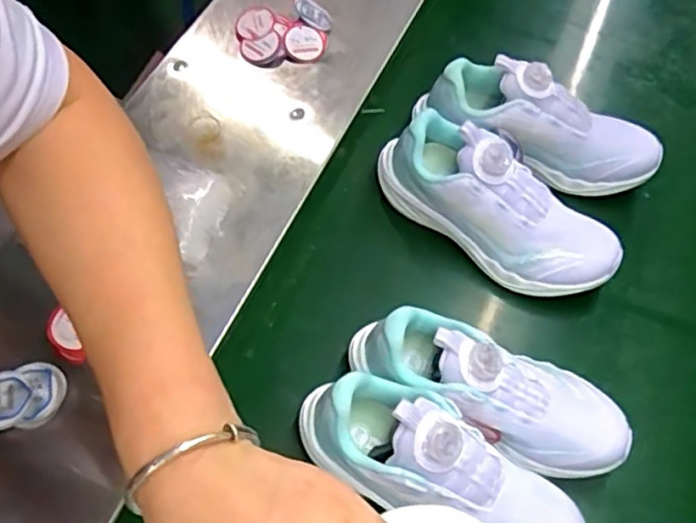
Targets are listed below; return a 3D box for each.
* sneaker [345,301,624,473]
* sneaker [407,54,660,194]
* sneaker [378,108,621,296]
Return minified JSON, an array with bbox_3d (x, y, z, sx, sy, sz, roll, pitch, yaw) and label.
[{"bbox_3d":[0.118,0.110,0.553,0.242,0.101,0.098,14,62,5],"label":"sneaker"},{"bbox_3d":[0.209,-0.146,0.696,0.256,0.108,0.098,25,63,-3],"label":"sneaker"},{"bbox_3d":[0.148,-0.064,0.649,0.259,0.111,0.096,39,67,17],"label":"sneaker"}]

